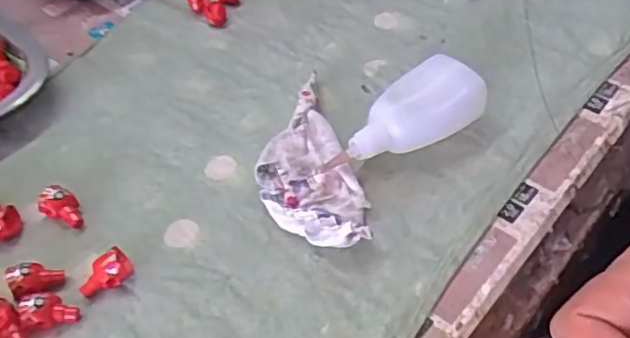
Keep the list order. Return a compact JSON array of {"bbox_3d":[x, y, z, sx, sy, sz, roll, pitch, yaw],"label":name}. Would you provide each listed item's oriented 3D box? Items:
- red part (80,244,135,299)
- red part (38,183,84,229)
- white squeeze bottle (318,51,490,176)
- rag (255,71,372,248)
[{"bbox_3d":[-0.099,0.049,0.304,0.025,0.015,0.014,-29,53,-20],"label":"red part"},{"bbox_3d":[-0.131,0.020,0.332,0.018,0.015,0.022,-31,53,-21],"label":"red part"},{"bbox_3d":[0.048,-0.024,0.348,0.095,0.026,0.040,-33,54,-22],"label":"white squeeze bottle"},{"bbox_3d":[-0.006,-0.003,0.342,0.049,0.016,0.117,-11,49,-5],"label":"rag"}]

